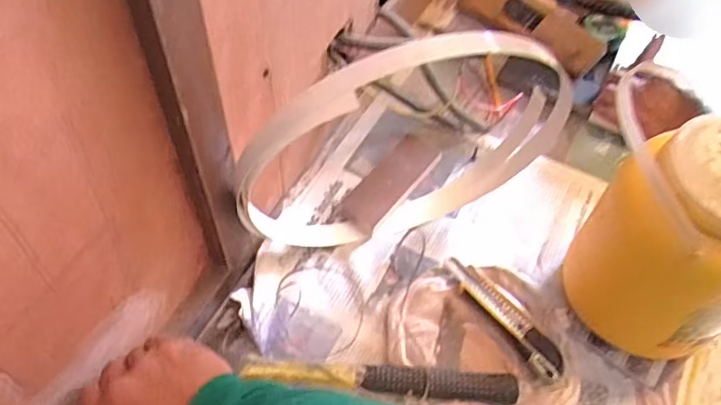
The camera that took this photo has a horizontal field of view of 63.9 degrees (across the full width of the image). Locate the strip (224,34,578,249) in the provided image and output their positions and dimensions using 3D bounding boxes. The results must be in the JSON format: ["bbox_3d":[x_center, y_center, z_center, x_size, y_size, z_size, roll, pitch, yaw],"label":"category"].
[{"bbox_3d":[0.045,-0.056,0.552,0.309,0.278,0.063,-15,56,-14],"label":"strip"}]

